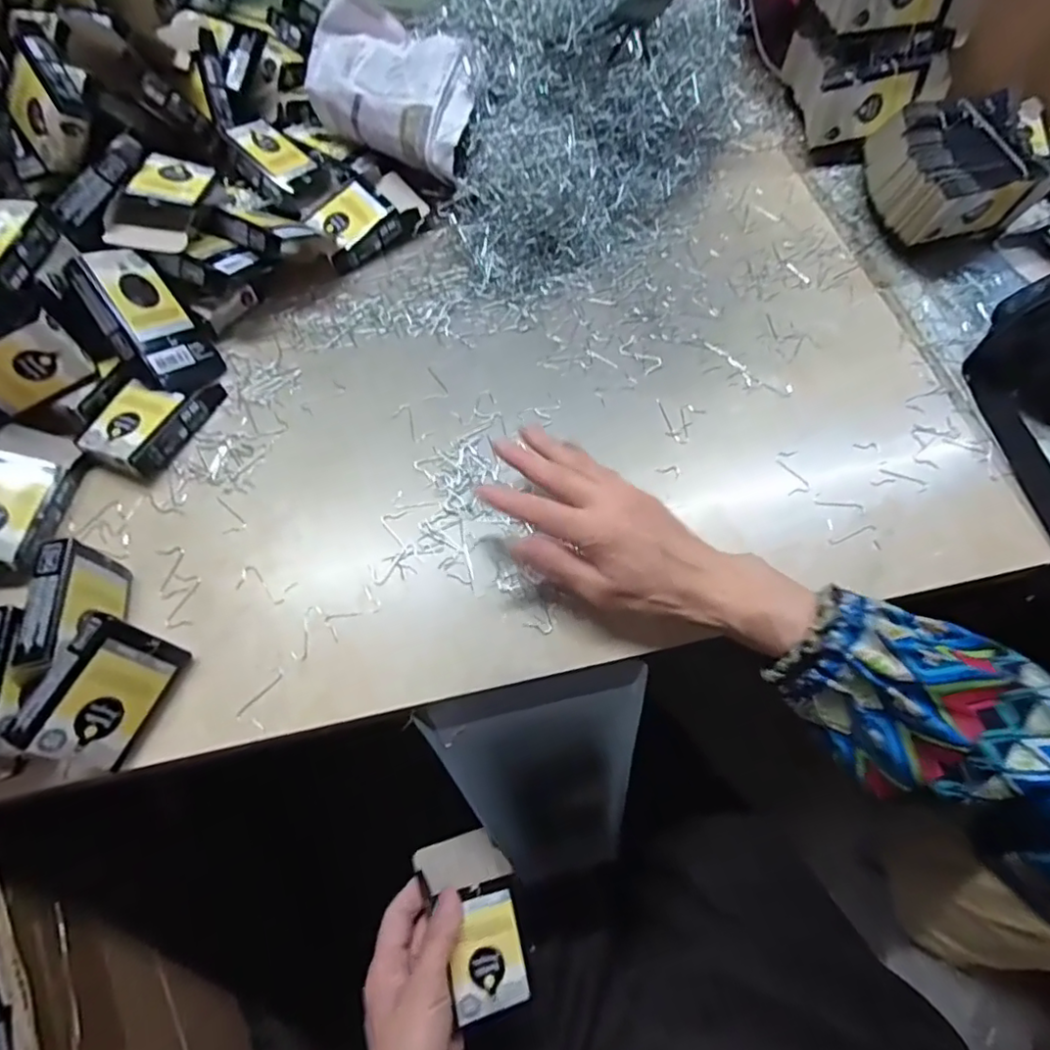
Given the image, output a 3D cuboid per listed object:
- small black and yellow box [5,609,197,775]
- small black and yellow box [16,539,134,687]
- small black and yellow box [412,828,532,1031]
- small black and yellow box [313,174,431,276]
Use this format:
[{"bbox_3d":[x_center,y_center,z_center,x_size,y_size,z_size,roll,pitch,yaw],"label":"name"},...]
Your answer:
[{"bbox_3d":[-0.230,0.093,0.324,0.016,0.057,0.074,5,58,34],"label":"small black and yellow box"},{"bbox_3d":[-0.259,0.053,0.342,0.024,0.052,0.076,-8,65,-4],"label":"small black and yellow box"},{"bbox_3d":[-0.031,0.257,0.384,0.056,0.014,0.100,-20,60,-6],"label":"small black and yellow box"},{"bbox_3d":[-0.136,-0.265,0.512,0.093,0.032,0.056,-36,70,-16],"label":"small black and yellow box"}]

